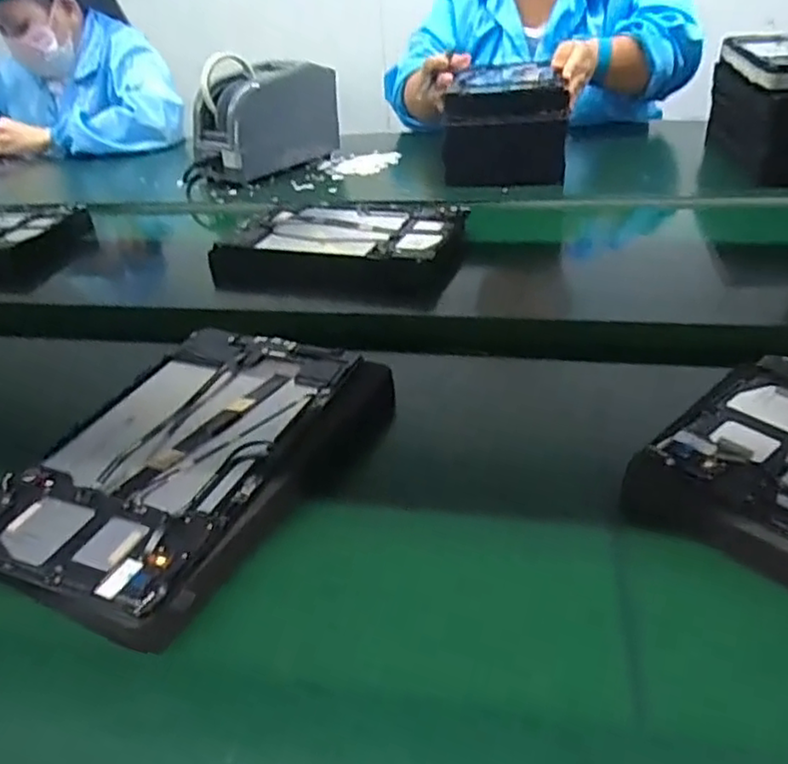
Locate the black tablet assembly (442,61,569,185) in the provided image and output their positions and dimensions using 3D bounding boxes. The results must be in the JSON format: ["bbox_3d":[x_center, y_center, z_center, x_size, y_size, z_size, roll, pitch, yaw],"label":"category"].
[{"bbox_3d":[0.151,-0.361,0.937,0.163,0.125,0.188,-2,33,5],"label":"black tablet assembly"}]

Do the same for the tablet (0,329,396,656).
[{"bbox_3d":[-0.126,0.047,0.429,0.178,0.028,0.250,10,36,22],"label":"tablet"}]

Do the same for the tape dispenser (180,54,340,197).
[{"bbox_3d":[-0.203,-0.408,1.007,0.227,0.145,0.105,-29,40,-32],"label":"tape dispenser"}]

